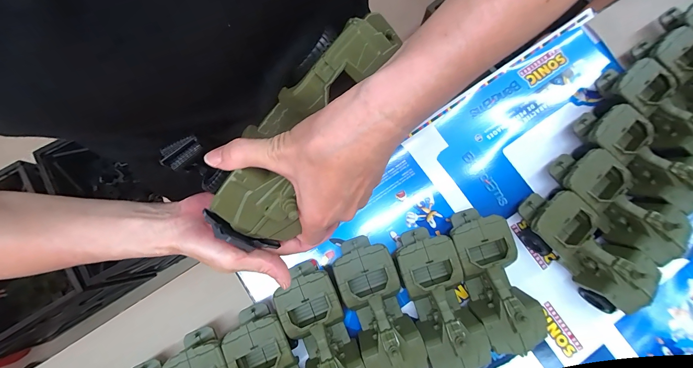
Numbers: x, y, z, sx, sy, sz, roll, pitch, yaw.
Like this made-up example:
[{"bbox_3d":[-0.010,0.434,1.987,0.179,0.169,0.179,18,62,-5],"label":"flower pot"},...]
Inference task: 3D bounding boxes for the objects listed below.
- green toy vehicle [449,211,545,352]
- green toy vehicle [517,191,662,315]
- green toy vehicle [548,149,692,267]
[{"bbox_3d":[0.197,0.129,0.425,0.075,0.078,0.184,-18,80,-4],"label":"green toy vehicle"},{"bbox_3d":[0.330,0.089,0.435,0.080,0.078,0.182,-42,82,-7],"label":"green toy vehicle"},{"bbox_3d":[0.382,0.033,0.444,0.088,0.078,0.188,-42,82,-7],"label":"green toy vehicle"}]

